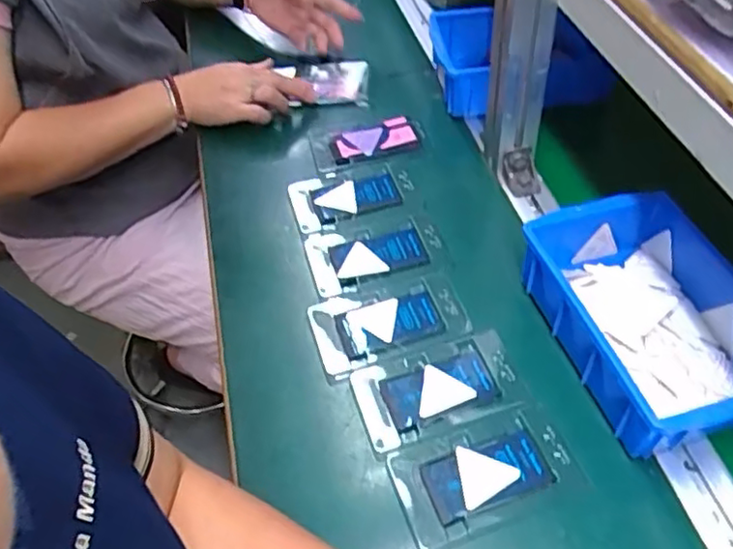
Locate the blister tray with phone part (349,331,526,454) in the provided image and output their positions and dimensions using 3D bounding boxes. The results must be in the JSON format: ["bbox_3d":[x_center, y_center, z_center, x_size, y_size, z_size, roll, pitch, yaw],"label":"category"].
[{"bbox_3d":[0.055,0.088,0.512,0.122,0.010,0.073,-14,50,-9],"label":"blister tray with phone part"}]

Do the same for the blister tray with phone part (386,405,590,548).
[{"bbox_3d":[0.085,0.141,0.464,0.126,0.014,0.073,-16,50,-10],"label":"blister tray with phone part"}]

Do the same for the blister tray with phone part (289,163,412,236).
[{"bbox_3d":[-0.015,-0.083,0.671,0.122,0.013,0.076,-13,49,-8],"label":"blister tray with phone part"}]

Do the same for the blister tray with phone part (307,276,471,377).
[{"bbox_3d":[0.020,0.041,0.562,0.128,0.013,0.070,-13,49,-7],"label":"blister tray with phone part"}]

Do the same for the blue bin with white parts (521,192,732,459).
[{"bbox_3d":[0.225,0.032,0.511,0.147,0.066,0.203,-12,49,-7],"label":"blue bin with white parts"}]

